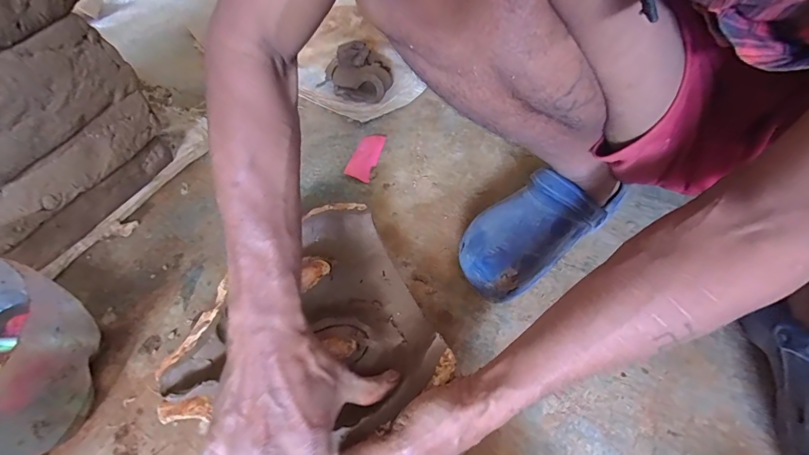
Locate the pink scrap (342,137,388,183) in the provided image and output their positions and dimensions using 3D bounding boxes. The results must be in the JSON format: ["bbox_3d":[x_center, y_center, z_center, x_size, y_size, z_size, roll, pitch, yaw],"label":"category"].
[{"bbox_3d":[-0.067,-0.121,0.643,0.045,0.006,0.113,11,52,10],"label":"pink scrap"}]

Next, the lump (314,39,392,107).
[{"bbox_3d":[-0.097,-0.309,0.753,0.092,0.075,0.146,-38,57,-23],"label":"lump"}]

